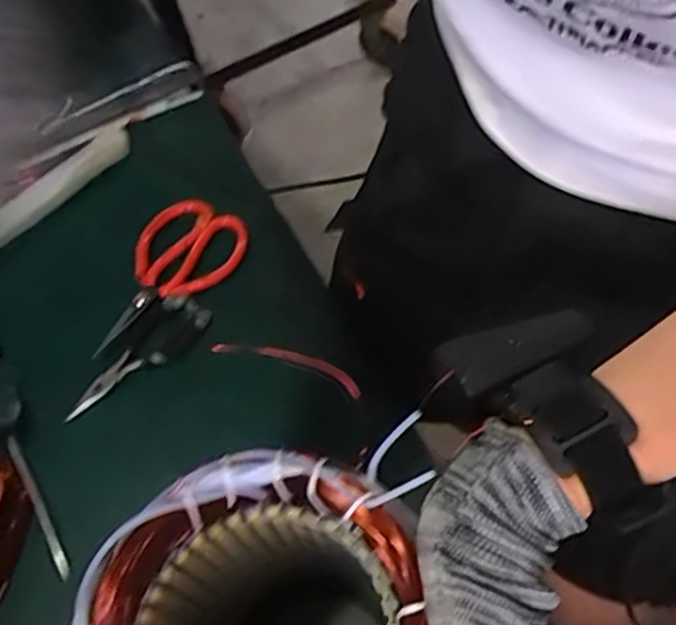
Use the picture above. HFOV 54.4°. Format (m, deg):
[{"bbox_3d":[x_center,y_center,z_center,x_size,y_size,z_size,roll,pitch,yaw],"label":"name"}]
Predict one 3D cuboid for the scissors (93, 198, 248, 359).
[{"bbox_3d":[-0.146,-0.031,0.552,0.088,0.013,0.158,24,65,17],"label":"scissors"}]

